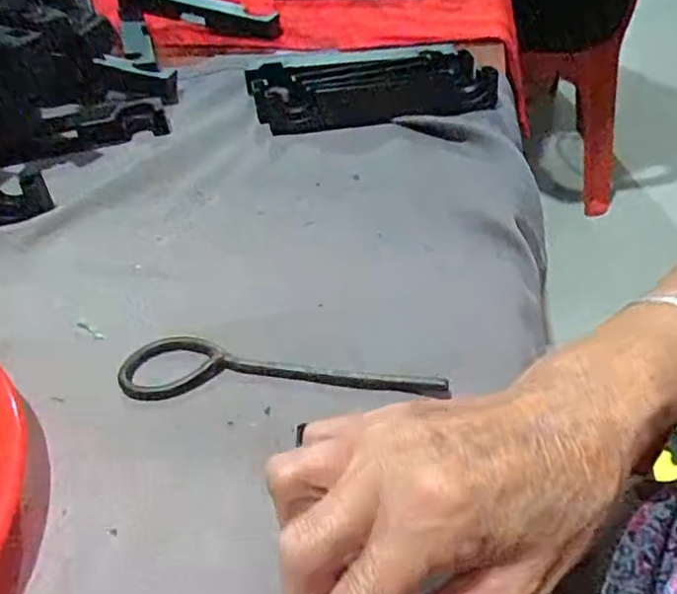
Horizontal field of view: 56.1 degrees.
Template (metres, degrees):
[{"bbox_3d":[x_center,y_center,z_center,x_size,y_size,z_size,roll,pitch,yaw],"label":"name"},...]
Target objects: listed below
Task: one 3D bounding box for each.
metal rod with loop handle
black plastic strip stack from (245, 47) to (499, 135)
[{"bbox_3d":[-0.031,0.037,0.346,0.173,0.009,0.041,-2,42,5],"label":"metal rod with loop handle"},{"bbox_3d":[0.030,-0.181,0.554,0.208,0.029,0.076,-7,42,0],"label":"black plastic strip stack"}]

